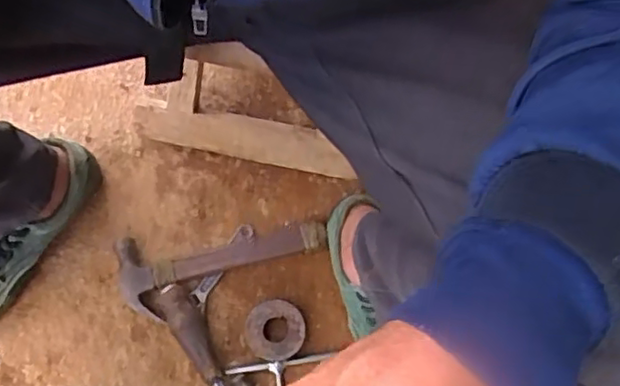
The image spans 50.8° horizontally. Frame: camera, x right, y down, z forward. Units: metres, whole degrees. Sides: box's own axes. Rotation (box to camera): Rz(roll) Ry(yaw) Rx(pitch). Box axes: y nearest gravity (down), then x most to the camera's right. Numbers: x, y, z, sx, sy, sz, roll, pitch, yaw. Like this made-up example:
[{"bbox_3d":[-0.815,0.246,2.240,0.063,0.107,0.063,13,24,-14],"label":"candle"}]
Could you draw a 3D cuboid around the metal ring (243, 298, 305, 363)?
[{"bbox_3d":[-0.039,0.156,0.741,0.065,0.036,0.066,2,73,-6],"label":"metal ring"}]

